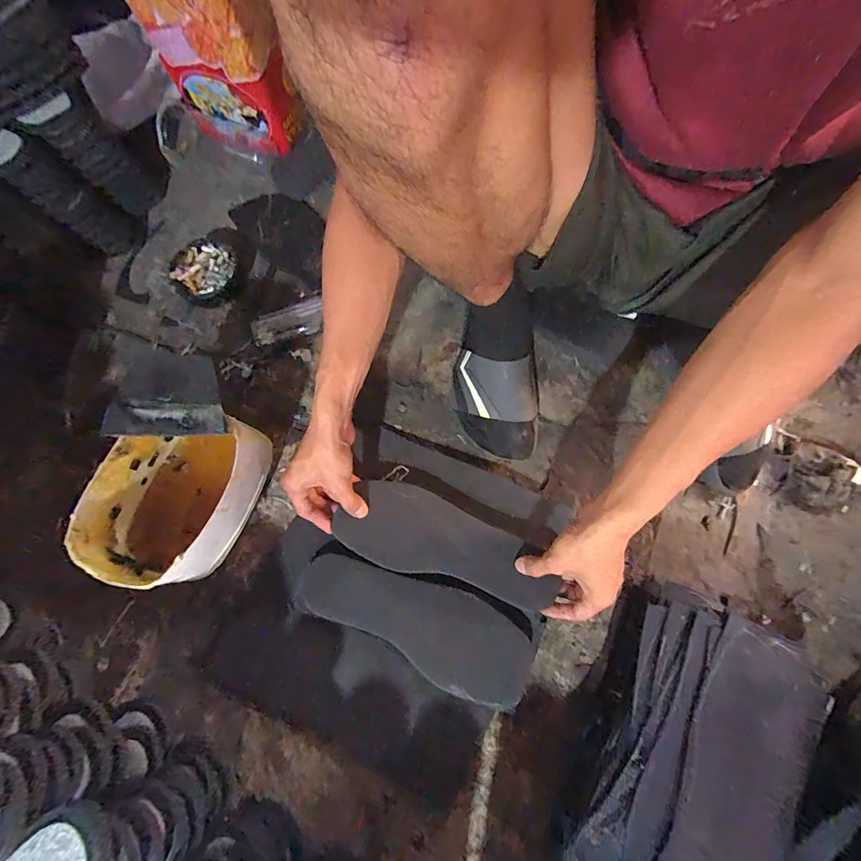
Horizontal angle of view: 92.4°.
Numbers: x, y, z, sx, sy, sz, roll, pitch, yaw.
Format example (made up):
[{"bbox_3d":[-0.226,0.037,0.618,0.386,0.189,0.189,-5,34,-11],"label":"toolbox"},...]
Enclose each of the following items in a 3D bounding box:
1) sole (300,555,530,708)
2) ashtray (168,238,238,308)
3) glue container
[{"bbox_3d":[-0.015,0.219,0.483,0.256,0.015,0.096,23,67,14],"label":"sole"},{"bbox_3d":[-0.333,-0.234,0.617,0.089,0.030,0.106,-29,73,-6],"label":"ashtray"},{"bbox_3d":[-0.272,0.077,0.472,0.127,0.128,0.185,15,74,8],"label":"glue container"}]

